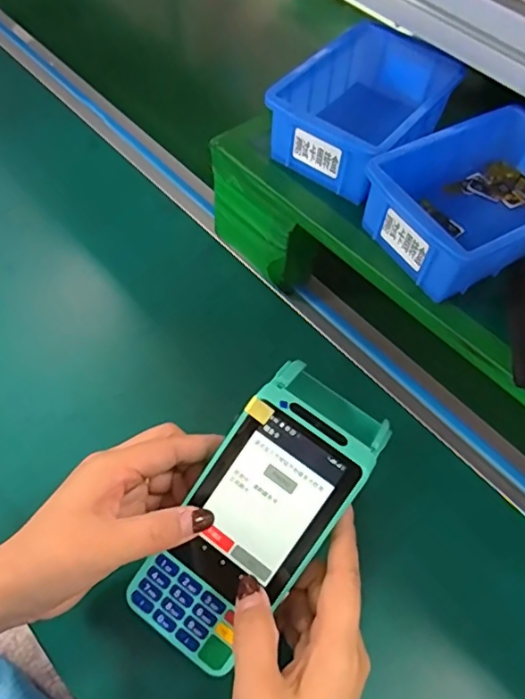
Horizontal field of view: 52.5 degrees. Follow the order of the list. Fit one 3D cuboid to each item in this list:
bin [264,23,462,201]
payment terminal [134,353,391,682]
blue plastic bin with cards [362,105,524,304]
[{"bbox_3d":[0.082,-0.184,0.410,0.098,0.052,0.149,32,63,15],"label":"bin"},{"bbox_3d":[0.000,0.094,0.308,0.073,0.059,0.168,35,83,16],"label":"payment terminal"},{"bbox_3d":[0.152,-0.103,0.370,0.143,0.056,0.103,-29,66,-19],"label":"blue plastic bin with cards"}]

